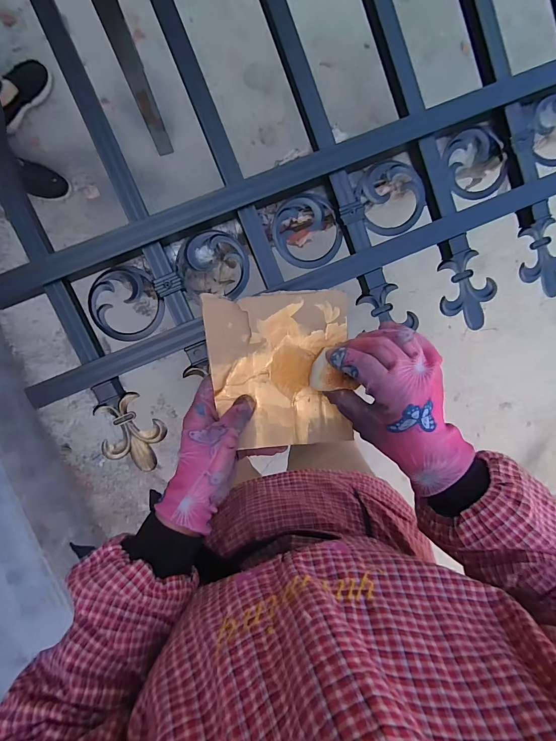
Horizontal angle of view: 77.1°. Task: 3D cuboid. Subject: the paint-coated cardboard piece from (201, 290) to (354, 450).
[{"bbox_3d":[0.002,0.000,0.350,0.137,0.017,0.151,-4,97,-5],"label":"paint-coated cardboard piece"}]

